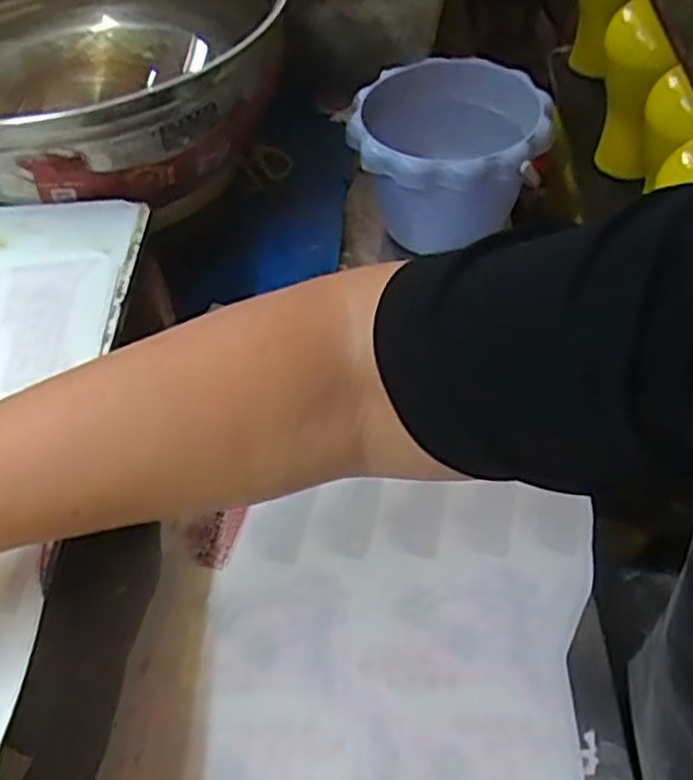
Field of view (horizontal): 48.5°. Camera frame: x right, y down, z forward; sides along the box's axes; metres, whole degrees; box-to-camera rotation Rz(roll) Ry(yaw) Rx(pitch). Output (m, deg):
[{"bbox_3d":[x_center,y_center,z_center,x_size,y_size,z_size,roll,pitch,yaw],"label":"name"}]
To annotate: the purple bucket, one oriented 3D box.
[{"bbox_3d":[0.085,-0.188,0.657,0.146,0.119,0.158,0,49,0],"label":"purple bucket"}]

